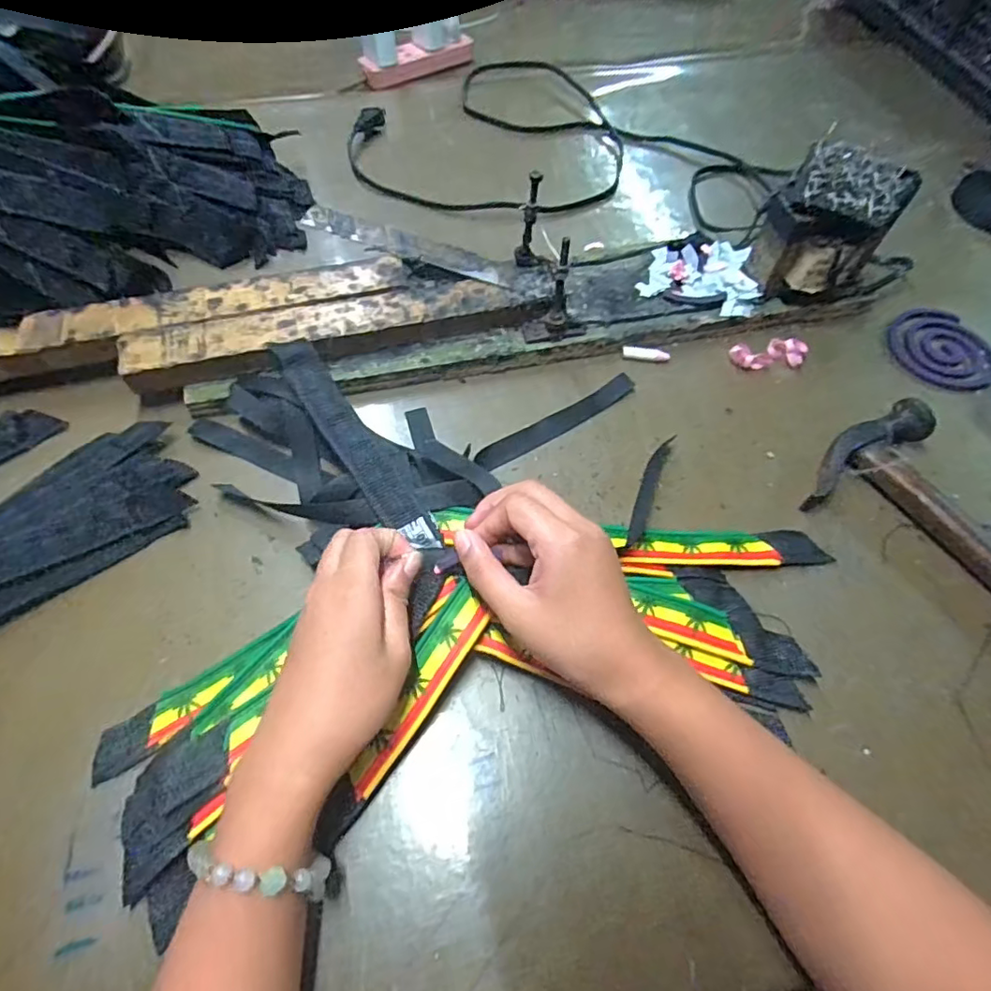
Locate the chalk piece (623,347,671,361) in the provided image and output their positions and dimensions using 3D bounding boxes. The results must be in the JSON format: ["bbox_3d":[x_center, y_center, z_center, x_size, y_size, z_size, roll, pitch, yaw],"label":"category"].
[{"bbox_3d":[0.125,-0.118,0.474,0.038,0.006,0.008,5,60,2],"label":"chalk piece"}]

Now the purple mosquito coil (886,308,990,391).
[{"bbox_3d":[0.384,-0.126,0.491,0.075,0.006,0.087,-38,73,-15],"label":"purple mosquito coil"}]

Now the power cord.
[{"bbox_3d":[0.076,-0.358,0.604,0.407,0.038,0.331,34,61,16],"label":"power cord"}]

